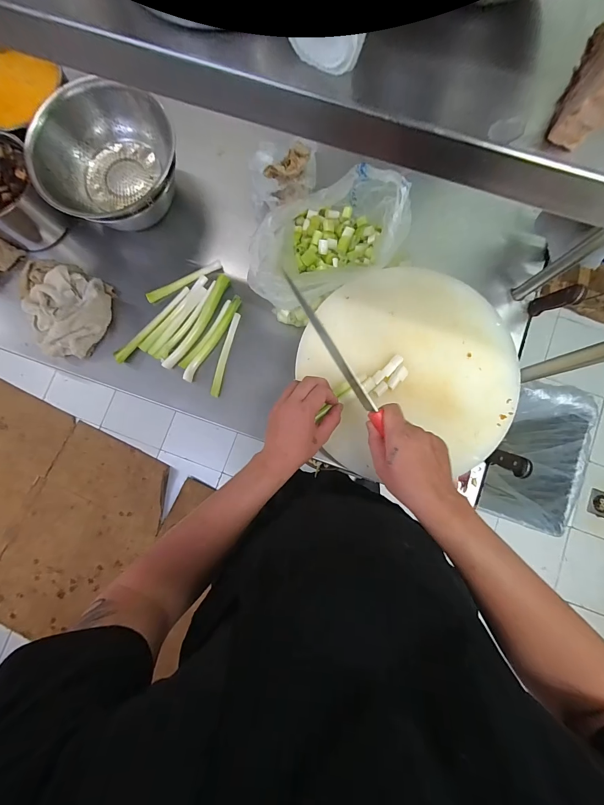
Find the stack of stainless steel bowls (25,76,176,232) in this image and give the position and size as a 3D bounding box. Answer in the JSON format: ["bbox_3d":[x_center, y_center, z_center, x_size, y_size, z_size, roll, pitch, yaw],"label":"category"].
[{"bbox_3d":[-0.359,-0.445,0.621,0.226,0.132,0.214,-18,83,-1],"label":"stack of stainless steel bowls"}]

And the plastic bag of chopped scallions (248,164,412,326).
[{"bbox_3d":[0.039,-0.276,0.595,0.210,0.128,0.267,37,85,5],"label":"plastic bag of chopped scallions"}]

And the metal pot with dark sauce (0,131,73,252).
[{"bbox_3d":[-0.571,-0.395,0.642,0.166,0.137,0.155,0,83,1],"label":"metal pot with dark sauce"}]

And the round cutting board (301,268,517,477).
[{"bbox_3d":[0.172,-0.056,0.540,0.340,0.027,0.324,0,84,2],"label":"round cutting board"}]

